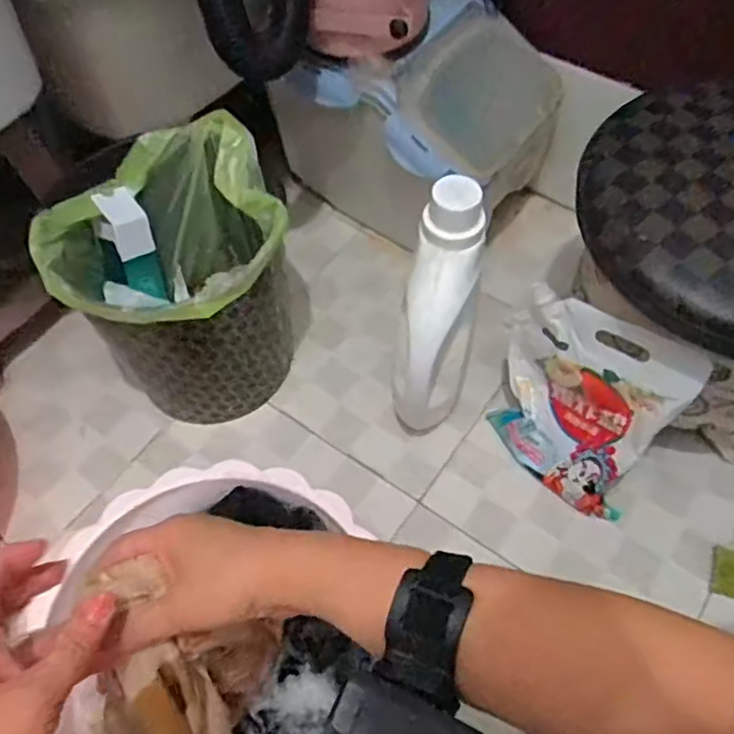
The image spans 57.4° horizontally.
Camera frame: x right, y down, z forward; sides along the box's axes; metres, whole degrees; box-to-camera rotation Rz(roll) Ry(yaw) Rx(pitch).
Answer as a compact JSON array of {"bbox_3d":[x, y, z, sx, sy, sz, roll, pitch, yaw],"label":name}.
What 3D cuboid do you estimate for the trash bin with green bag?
[{"bbox_3d":[-0.197,-0.080,0.745,0.218,0.265,0.226,-20,61,-12],"label":"trash bin with green bag"}]

